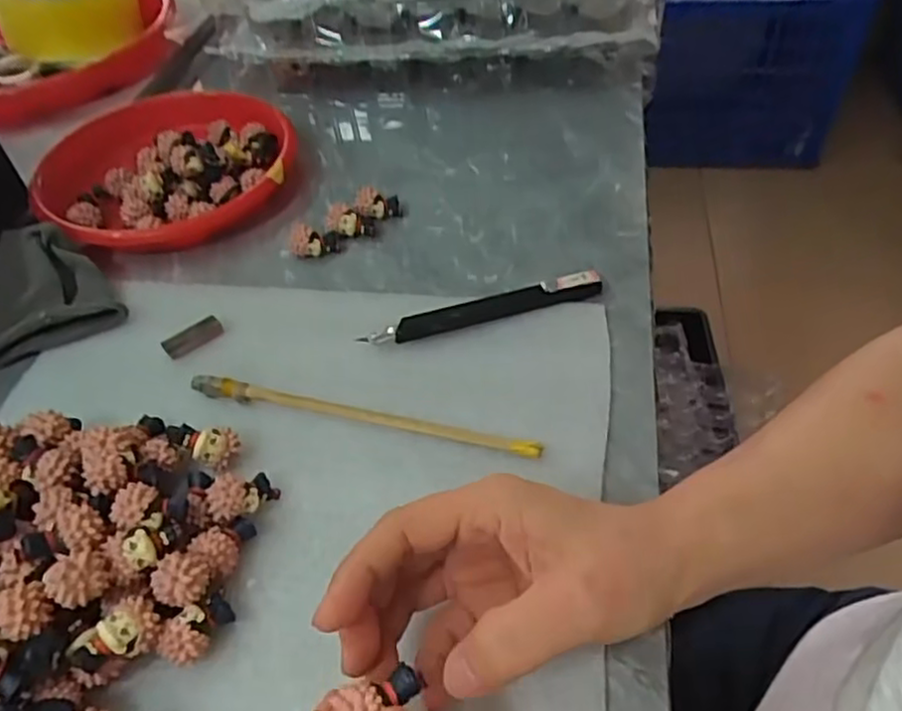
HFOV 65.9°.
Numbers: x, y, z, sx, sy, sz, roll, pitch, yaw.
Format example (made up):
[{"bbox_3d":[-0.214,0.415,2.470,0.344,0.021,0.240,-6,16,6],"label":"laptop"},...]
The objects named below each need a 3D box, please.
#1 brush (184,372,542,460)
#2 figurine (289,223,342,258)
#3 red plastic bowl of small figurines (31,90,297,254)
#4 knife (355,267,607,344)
[{"bbox_3d":[-0.046,0.029,0.347,0.182,0.007,0.009,9,49,12],"label":"brush"},{"bbox_3d":[-0.086,-0.074,0.441,0.030,0.021,0.015,-14,48,-9],"label":"figurine"},{"bbox_3d":[-0.197,-0.134,0.493,0.169,0.039,0.158,-2,44,2],"label":"red plastic bowl of small figurines"},{"bbox_3d":[0.019,-0.027,0.392,0.137,0.012,0.018,-15,48,-10],"label":"knife"}]

